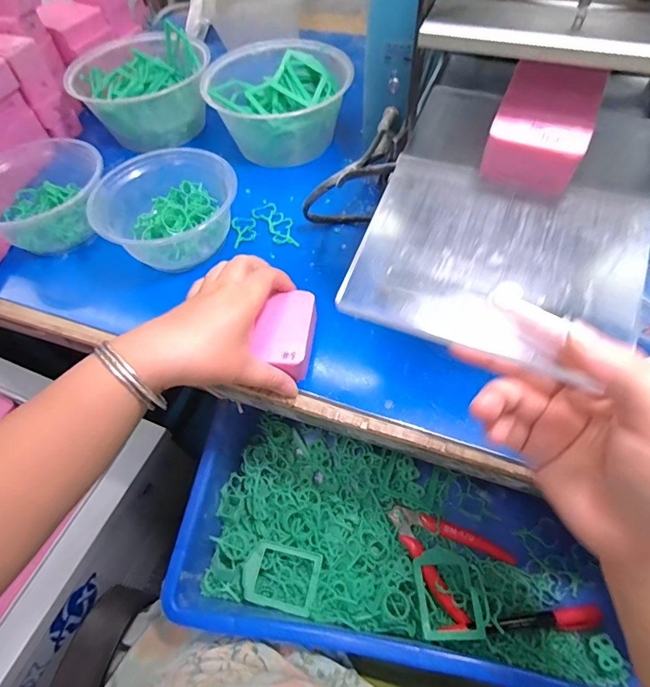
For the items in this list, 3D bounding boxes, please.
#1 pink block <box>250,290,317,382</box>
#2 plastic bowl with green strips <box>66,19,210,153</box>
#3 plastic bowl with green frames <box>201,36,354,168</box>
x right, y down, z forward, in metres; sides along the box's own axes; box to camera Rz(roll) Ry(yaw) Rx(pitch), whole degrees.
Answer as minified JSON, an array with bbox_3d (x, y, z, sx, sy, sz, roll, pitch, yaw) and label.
[{"bbox_3d":[-0.030,-0.007,0.350,0.044,0.025,0.072,6,58,7],"label":"pink block"},{"bbox_3d":[-0.226,-0.326,0.535,0.155,0.078,0.168,-2,57,3],"label":"plastic bowl with green strips"},{"bbox_3d":[-0.051,-0.288,0.505,0.157,0.094,0.139,-4,57,2],"label":"plastic bowl with green frames"}]

